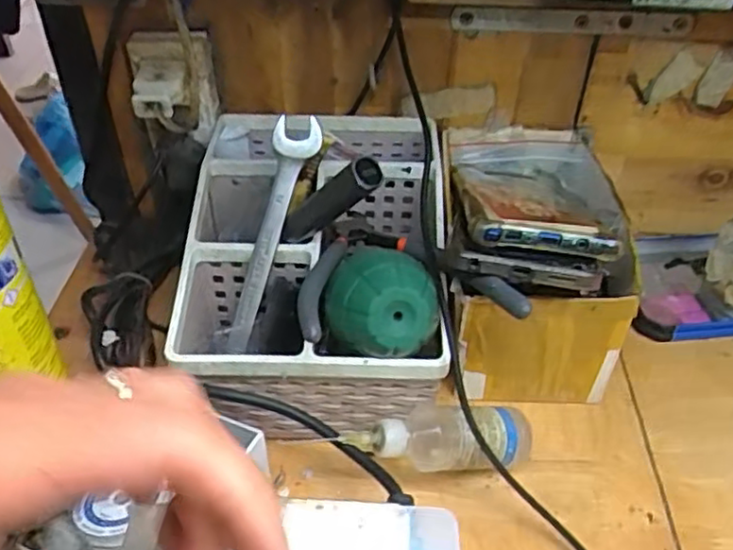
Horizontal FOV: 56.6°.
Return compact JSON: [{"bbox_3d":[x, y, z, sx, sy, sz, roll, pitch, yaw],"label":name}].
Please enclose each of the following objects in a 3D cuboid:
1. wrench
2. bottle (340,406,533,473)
[{"bbox_3d":[-0.057,-0.020,0.391,0.023,0.142,0.013,25,13,25],"label":"wrench"},{"bbox_3d":[0.039,0.091,0.368,0.105,0.038,0.036,3,40,-17],"label":"bottle"}]

